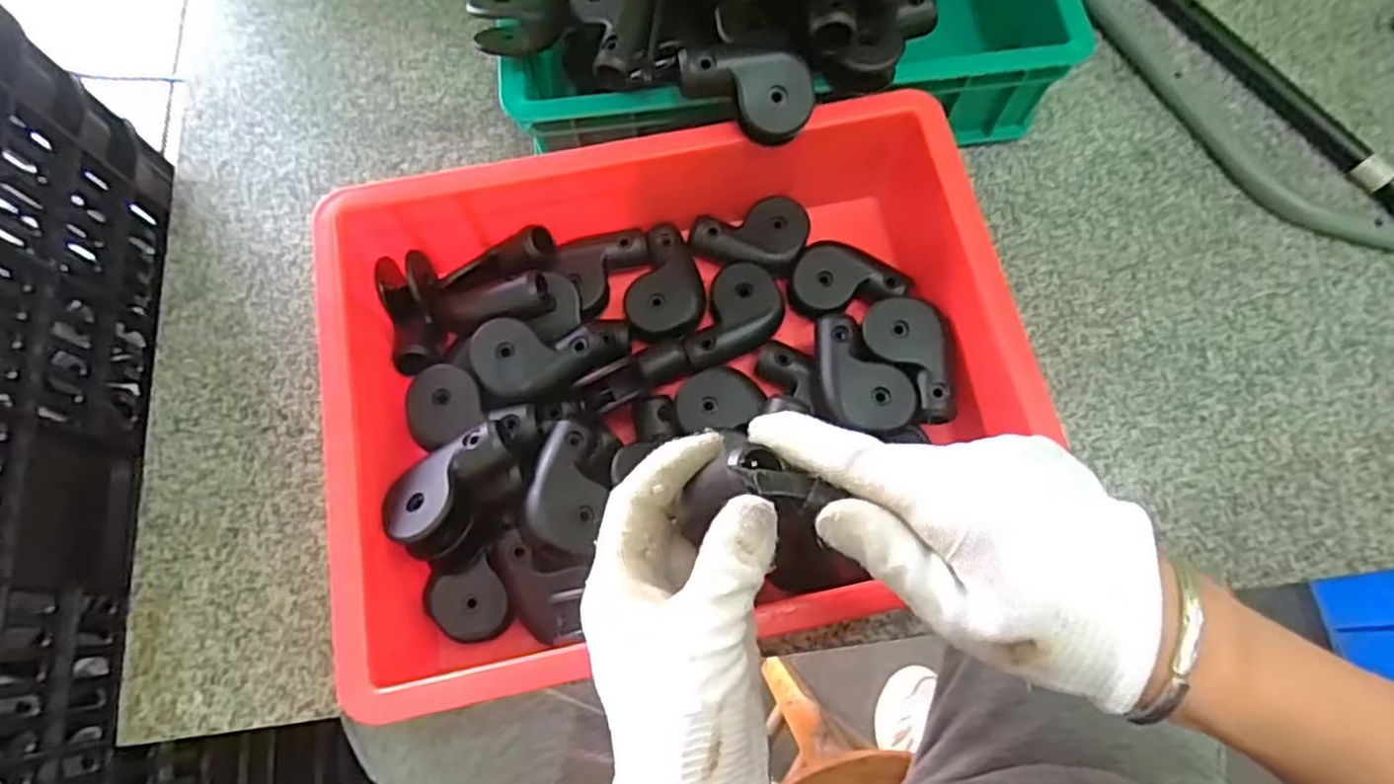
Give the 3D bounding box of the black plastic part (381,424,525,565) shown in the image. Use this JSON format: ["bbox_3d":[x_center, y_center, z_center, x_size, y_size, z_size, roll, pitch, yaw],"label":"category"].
[{"bbox_3d":[-0.120,0.049,0.367,0.065,0.028,0.043,-29,74,-9],"label":"black plastic part"}]

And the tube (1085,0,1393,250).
[{"bbox_3d":[0.359,-0.196,0.508,0.049,0.017,0.282,-33,75,-10],"label":"tube"}]

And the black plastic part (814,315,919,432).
[{"bbox_3d":[0.091,-0.009,0.412,0.046,0.026,0.069,-7,72,-2],"label":"black plastic part"}]

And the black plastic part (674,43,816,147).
[{"bbox_3d":[0.026,-0.160,0.393,0.069,0.023,0.044,10,101,-2],"label":"black plastic part"}]

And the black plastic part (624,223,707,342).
[{"bbox_3d":[-0.016,-0.066,0.453,0.045,0.019,0.069,13,73,4],"label":"black plastic part"}]

